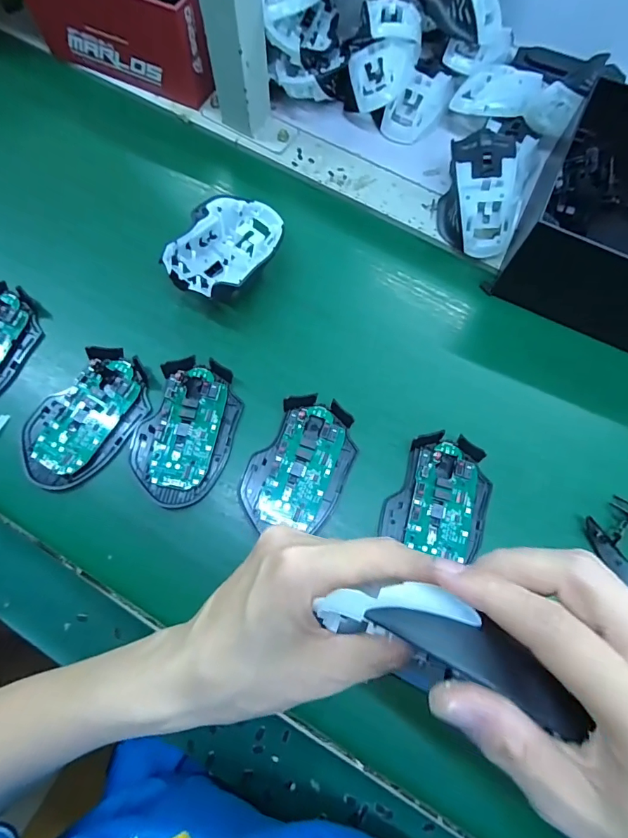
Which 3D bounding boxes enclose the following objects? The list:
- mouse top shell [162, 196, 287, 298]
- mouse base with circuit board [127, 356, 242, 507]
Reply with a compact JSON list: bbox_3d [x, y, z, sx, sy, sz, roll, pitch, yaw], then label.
[{"bbox_3d":[-0.074,-0.147,0.381,0.069,0.043,0.116,29,73,7],"label":"mouse top shell"},{"bbox_3d":[-0.100,0.008,0.342,0.072,0.016,0.113,13,72,2],"label":"mouse base with circuit board"}]

